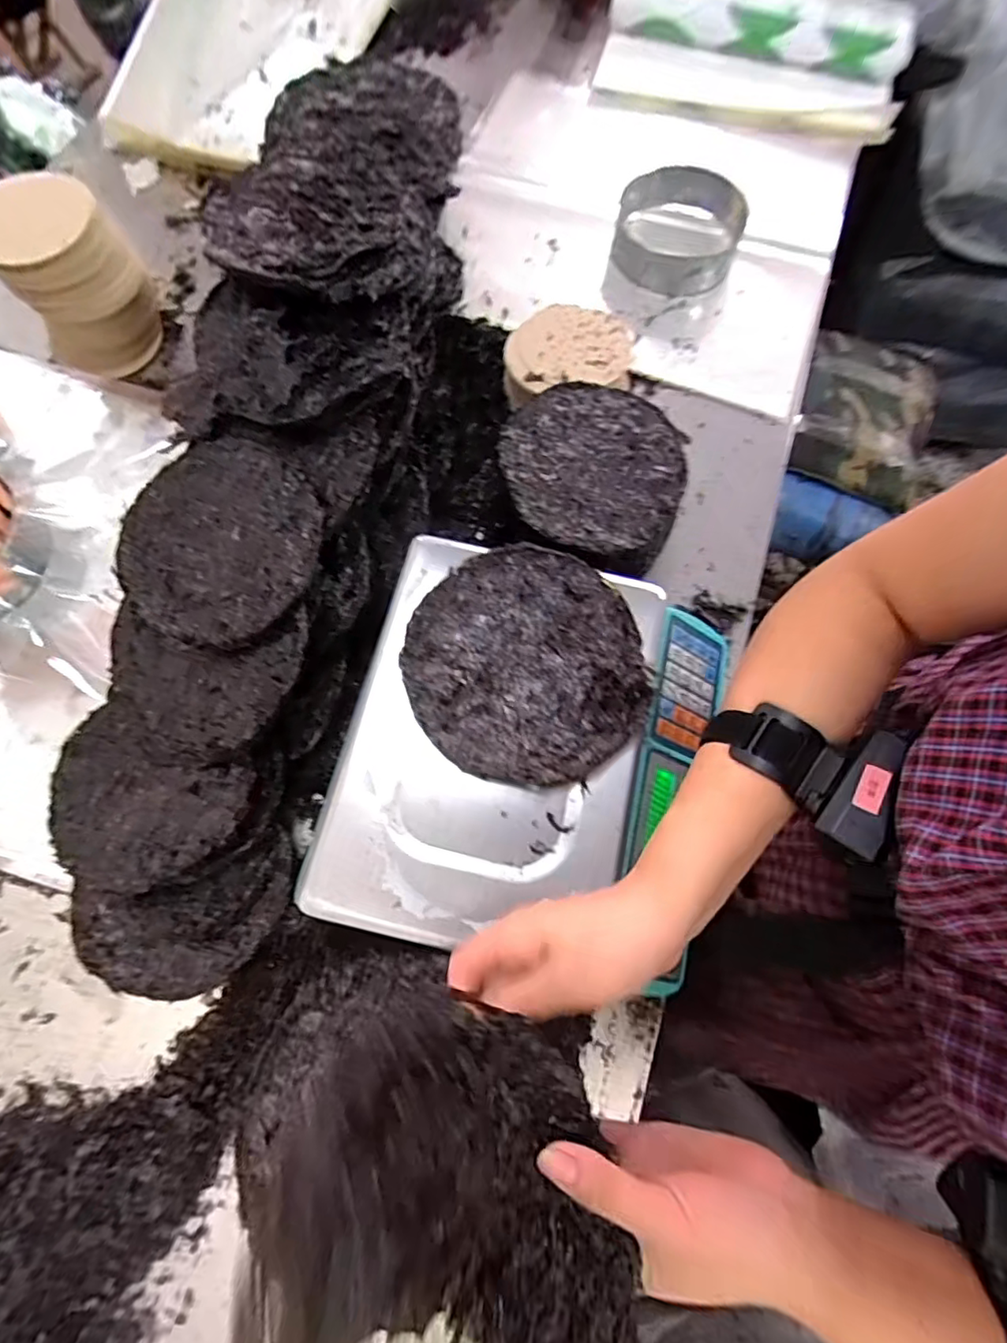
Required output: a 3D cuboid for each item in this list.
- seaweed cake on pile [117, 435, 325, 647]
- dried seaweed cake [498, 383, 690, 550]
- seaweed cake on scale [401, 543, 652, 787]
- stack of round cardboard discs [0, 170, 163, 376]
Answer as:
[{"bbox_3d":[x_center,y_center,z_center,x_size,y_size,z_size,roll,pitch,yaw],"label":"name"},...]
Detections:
[{"bbox_3d":[-0.264,-0.122,0.548,0.193,0.009,0.185,-2,78,8],"label":"seaweed cake on pile"},{"bbox_3d":[0.093,-0.216,0.612,0.187,0.019,0.187,1,72,-2],"label":"dried seaweed cake"},{"bbox_3d":[0.017,-0.009,0.487,0.191,0.023,0.195,1,72,-2],"label":"seaweed cake on scale"},{"bbox_3d":[-0.523,-0.479,0.721,0.149,0.162,0.118,-35,76,-12],"label":"stack of round cardboard discs"}]

